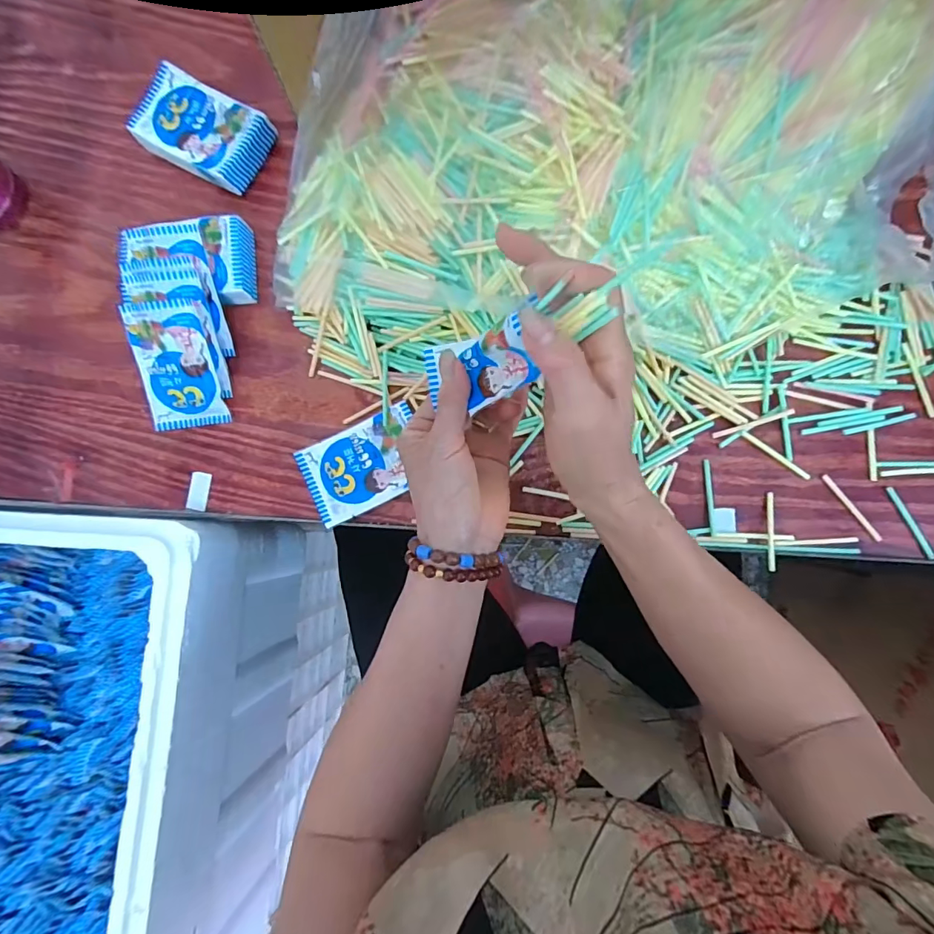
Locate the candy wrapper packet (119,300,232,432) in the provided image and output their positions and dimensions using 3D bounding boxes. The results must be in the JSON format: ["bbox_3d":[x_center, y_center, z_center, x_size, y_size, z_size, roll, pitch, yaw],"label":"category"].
[{"bbox_3d":[-0.244,-0.083,0.397,0.062,0.009,0.102,-5,110,1],"label":"candy wrapper packet"}]

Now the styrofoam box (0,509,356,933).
[{"bbox_3d":[-0.426,0.331,0.449,0.409,0.208,0.569,3,84,4],"label":"styrofoam box"}]

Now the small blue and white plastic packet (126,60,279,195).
[{"bbox_3d":[-0.238,-0.301,0.427,0.107,0.030,0.074,28,86,6],"label":"small blue and white plastic packet"}]

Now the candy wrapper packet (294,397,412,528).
[{"bbox_3d":[-0.085,-0.003,0.397,0.099,0.010,0.070,-27,83,0],"label":"candy wrapper packet"}]

